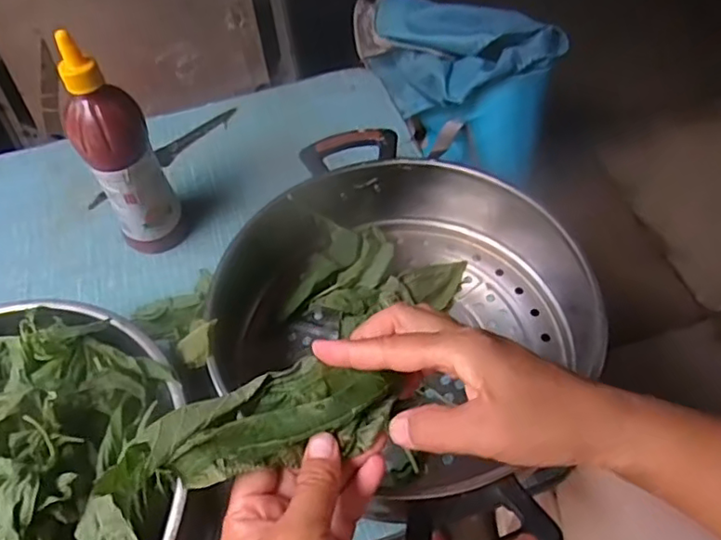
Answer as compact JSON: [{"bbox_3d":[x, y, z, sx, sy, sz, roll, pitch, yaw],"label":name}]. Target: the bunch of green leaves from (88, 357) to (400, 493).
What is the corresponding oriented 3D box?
[{"bbox_3d":[-0.058,0.084,0.333,0.157,0.030,0.058,-13,56,-8],"label":"bunch of green leaves"}]

